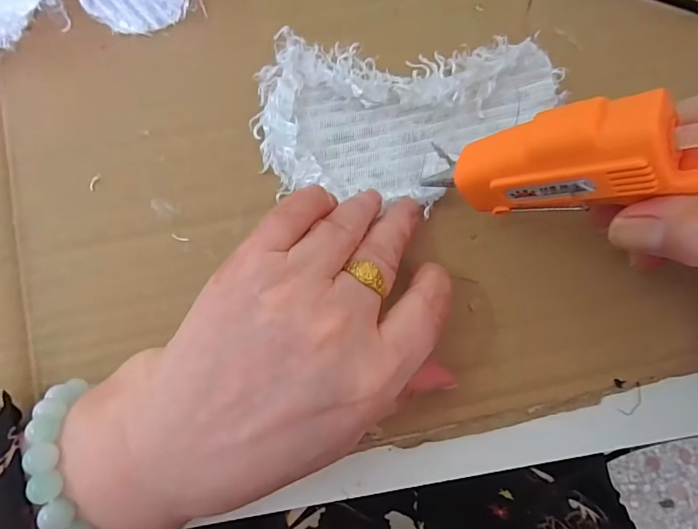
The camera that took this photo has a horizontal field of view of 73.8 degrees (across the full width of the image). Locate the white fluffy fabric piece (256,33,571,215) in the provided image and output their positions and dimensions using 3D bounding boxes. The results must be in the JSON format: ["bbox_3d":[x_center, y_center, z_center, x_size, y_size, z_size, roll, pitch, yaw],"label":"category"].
[{"bbox_3d":[0.031,-0.071,0.220,0.141,0.016,0.077,-10,82,-3],"label":"white fluffy fabric piece"}]

